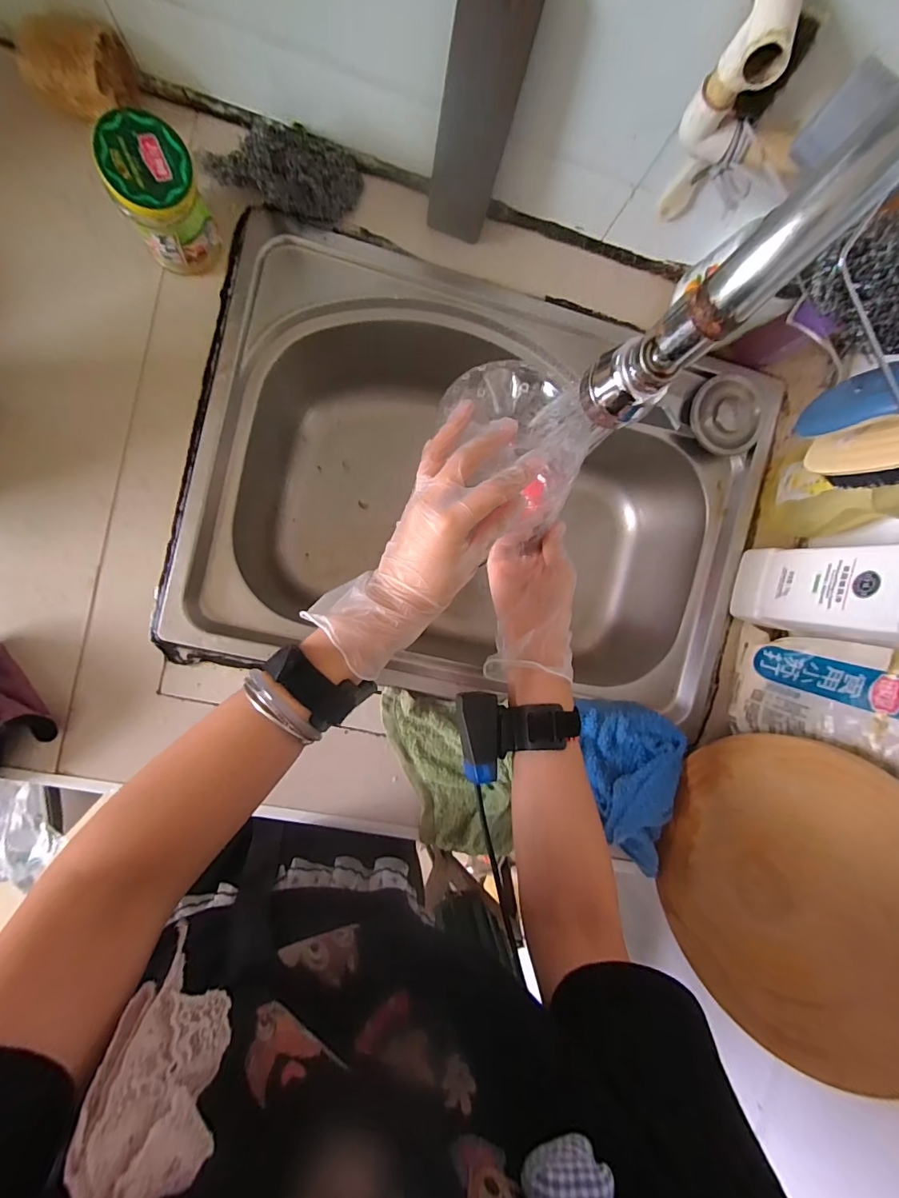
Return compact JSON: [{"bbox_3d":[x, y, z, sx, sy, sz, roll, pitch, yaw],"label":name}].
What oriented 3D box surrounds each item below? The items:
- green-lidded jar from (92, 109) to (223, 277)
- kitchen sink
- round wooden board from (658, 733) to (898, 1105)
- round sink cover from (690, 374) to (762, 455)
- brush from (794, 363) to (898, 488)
[{"bbox_3d":[-0.236,-0.327,0.387,0.063,0.099,0.059,-1,94,-7],"label":"green-lidded jar"},{"bbox_3d":[0.032,-0.111,0.562,0.578,0.187,0.415,12,92,-8],"label":"kitchen sink"},{"bbox_3d":[0.297,0.250,0.397,0.019,0.231,0.239,13,92,-26],"label":"round wooden board"},{"bbox_3d":[0.301,-0.199,0.504,0.076,0.019,0.079,-1,94,-7],"label":"round sink cover"},{"bbox_3d":[0.289,-0.114,0.310,0.067,0.103,0.055,21,91,-8],"label":"brush"}]

